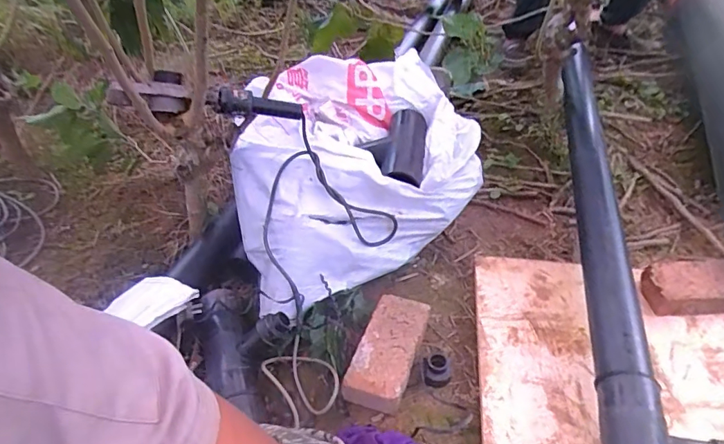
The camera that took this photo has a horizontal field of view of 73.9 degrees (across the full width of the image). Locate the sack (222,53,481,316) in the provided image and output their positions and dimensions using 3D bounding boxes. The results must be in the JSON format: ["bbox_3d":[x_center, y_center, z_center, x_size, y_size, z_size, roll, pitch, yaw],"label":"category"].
[{"bbox_3d":[-0.049,-0.153,1.137,0.591,0.231,0.546,-23,54,-24],"label":"sack"}]

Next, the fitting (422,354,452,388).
[{"bbox_3d":[0.145,0.288,0.927,0.059,0.037,0.059,3,47,-3],"label":"fitting"}]

